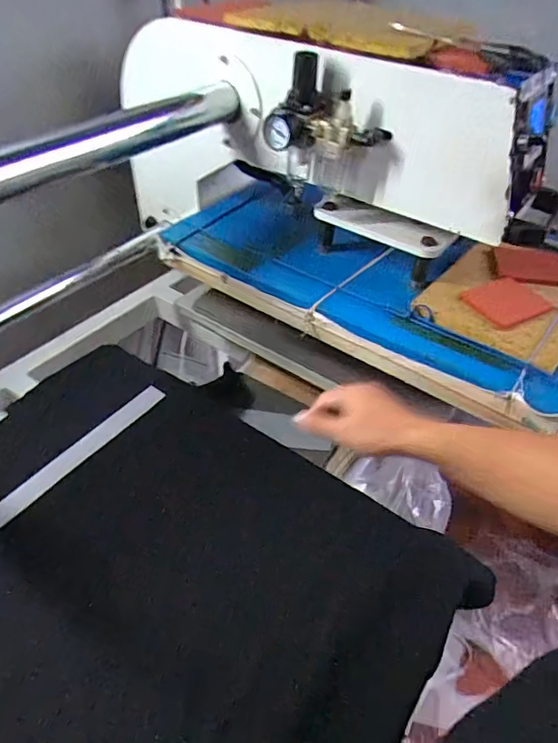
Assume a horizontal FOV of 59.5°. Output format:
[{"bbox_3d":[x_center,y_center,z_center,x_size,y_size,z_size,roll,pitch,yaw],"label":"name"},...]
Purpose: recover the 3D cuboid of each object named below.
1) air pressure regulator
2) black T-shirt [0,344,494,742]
[{"bbox_3d":[0.057,-0.305,0.564,0.140,0.090,0.063,5,43,2],"label":"air pressure regulator"},{"bbox_3d":[-0.128,0.205,0.546,0.583,0.094,0.462,28,48,24],"label":"black T-shirt"}]

